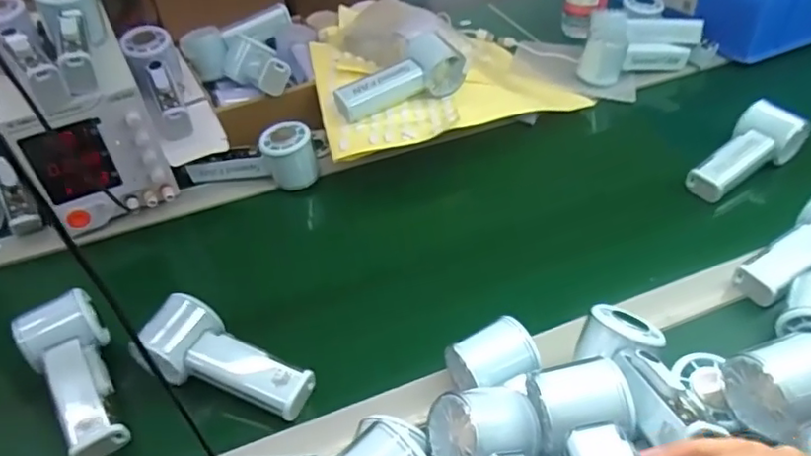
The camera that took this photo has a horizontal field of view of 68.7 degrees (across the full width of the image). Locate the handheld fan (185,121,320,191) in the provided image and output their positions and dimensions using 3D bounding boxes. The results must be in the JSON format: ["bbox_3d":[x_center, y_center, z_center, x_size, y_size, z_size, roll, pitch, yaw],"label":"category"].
[{"bbox_3d":[-0.174,-0.073,0.673,0.143,0.065,0.046,-12,43,-7],"label":"handheld fan"}]

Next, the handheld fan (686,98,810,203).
[{"bbox_3d":[0.371,-0.083,0.659,0.139,0.047,0.056,-33,49,-10],"label":"handheld fan"}]

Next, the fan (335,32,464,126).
[{"bbox_3d":[-0.007,-0.172,0.685,0.155,0.052,0.052,-20,45,-15],"label":"fan"}]

